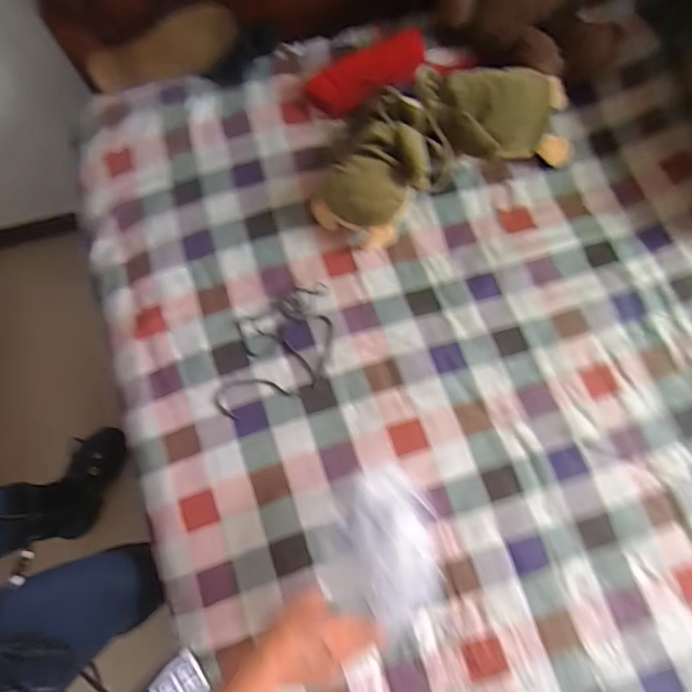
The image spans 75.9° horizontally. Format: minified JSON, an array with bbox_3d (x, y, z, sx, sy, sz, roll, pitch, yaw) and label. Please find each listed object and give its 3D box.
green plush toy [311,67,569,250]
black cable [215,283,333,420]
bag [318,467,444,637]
[{"bbox_3d":[0.137,-0.328,0.712,0.425,0.106,0.215,-27,77,-7],"label":"green plush toy"},{"bbox_3d":[-0.109,0.008,0.680,0.211,0.021,0.151,-21,74,-6],"label":"black cable"},{"bbox_3d":[0.044,0.249,0.561,0.142,0.073,0.174,1,73,1],"label":"bag"}]

